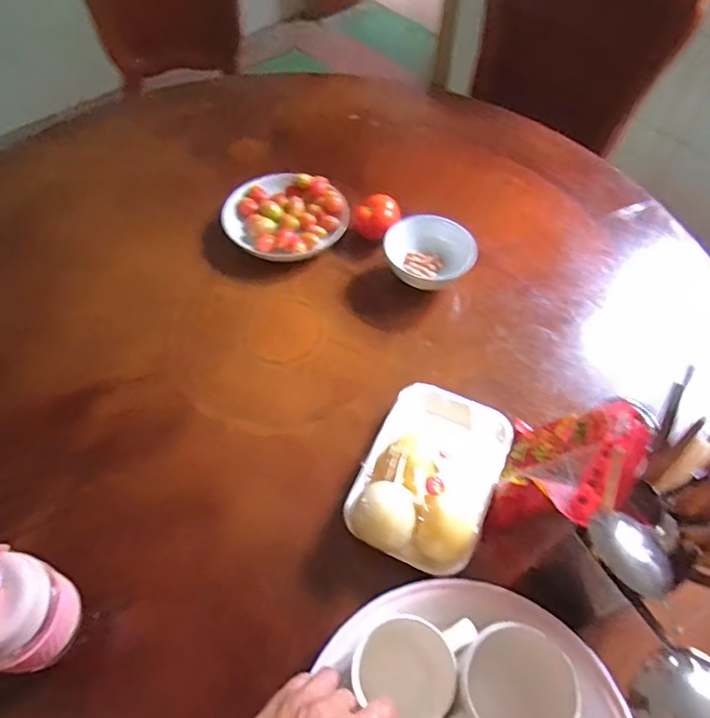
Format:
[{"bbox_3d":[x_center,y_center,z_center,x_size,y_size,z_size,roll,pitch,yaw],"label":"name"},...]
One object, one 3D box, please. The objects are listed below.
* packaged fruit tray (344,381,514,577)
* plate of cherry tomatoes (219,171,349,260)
[{"bbox_3d":[0.082,0.113,0.592,0.133,0.066,0.191,22,58,14],"label":"packaged fruit tray"},{"bbox_3d":[-0.099,-0.206,0.805,0.171,0.033,0.142,10,56,5],"label":"plate of cherry tomatoes"}]

